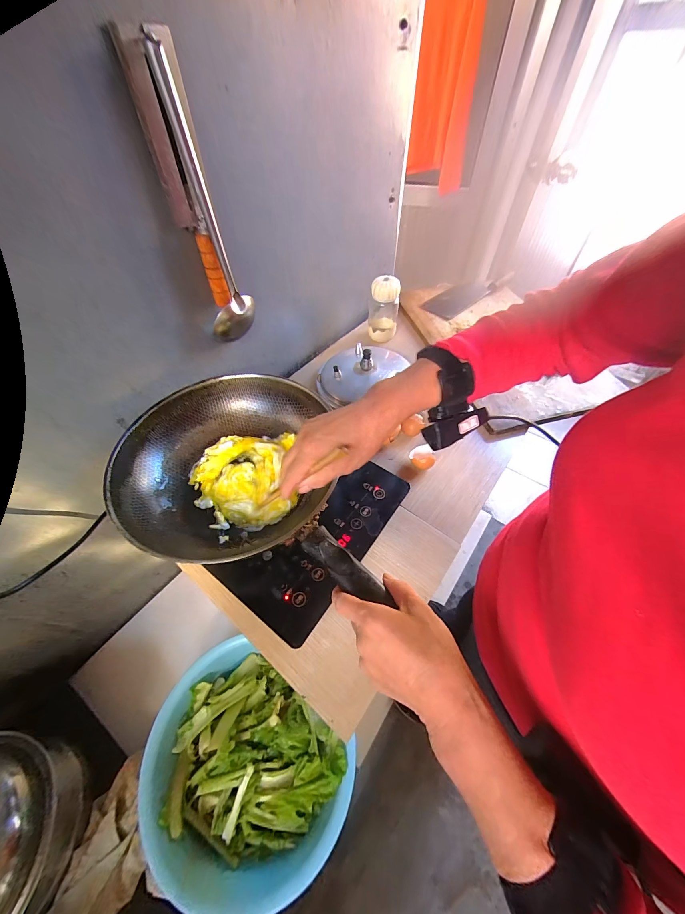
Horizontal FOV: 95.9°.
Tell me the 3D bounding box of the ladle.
[{"bbox_3d":[-0.181,-0.306,0.420,0.069,0.310,0.036,-12,54,-9],"label":"ladle"}]

